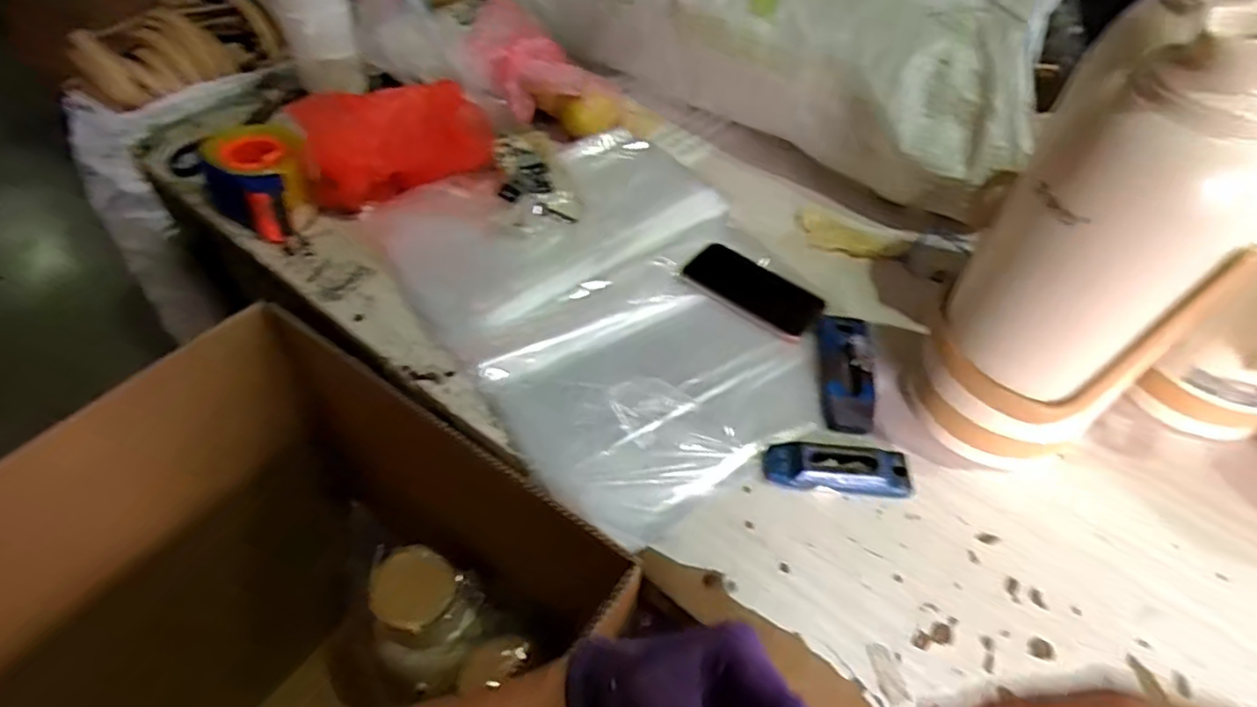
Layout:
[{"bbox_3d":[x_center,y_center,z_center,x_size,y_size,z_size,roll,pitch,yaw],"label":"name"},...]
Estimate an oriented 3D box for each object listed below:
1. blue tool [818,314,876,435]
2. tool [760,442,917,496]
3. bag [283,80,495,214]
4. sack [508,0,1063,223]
[{"bbox_3d":[0.230,0.016,0.699,0.053,0.022,0.146,8,50,4],"label":"blue tool"},{"bbox_3d":[0.200,0.110,0.626,0.135,0.026,0.045,4,50,1],"label":"tool"},{"bbox_3d":[-0.293,-0.267,0.839,0.220,0.141,0.065,-24,55,-21],"label":"bag"},{"bbox_3d":[0.186,-0.503,0.977,0.806,0.234,0.339,33,56,23],"label":"sack"}]

